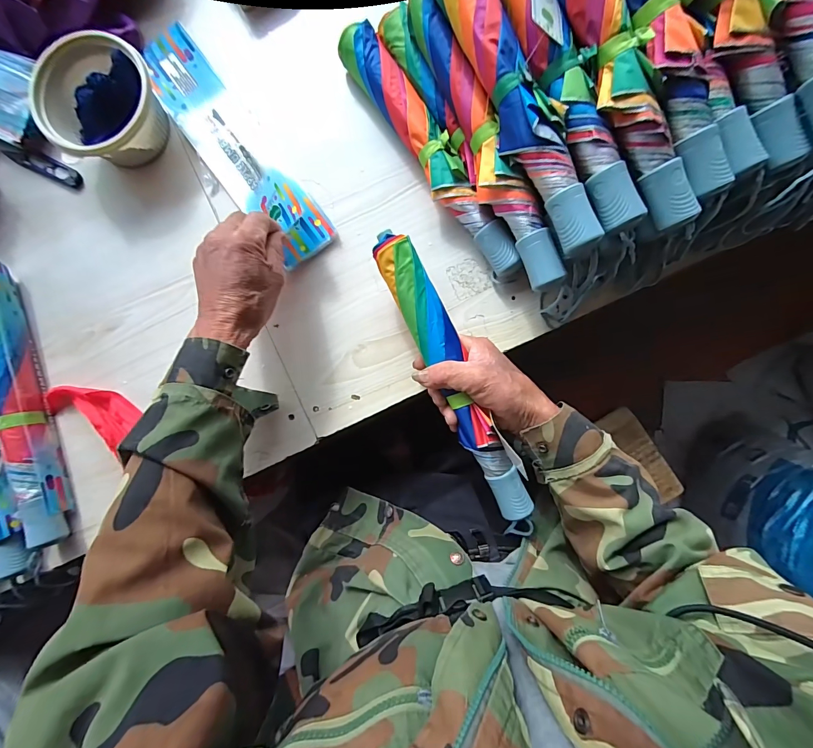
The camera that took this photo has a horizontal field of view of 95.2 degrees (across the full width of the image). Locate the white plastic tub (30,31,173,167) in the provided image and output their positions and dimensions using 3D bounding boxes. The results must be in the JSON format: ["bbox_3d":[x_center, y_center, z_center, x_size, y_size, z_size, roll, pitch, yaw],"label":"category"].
[{"bbox_3d":[-0.364,-0.325,0.452,0.125,0.064,0.136,0,90,3],"label":"white plastic tub"}]

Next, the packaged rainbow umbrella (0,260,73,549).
[{"bbox_3d":[-0.476,0.029,0.456,0.038,0.041,0.355,-14,89,3],"label":"packaged rainbow umbrella"}]

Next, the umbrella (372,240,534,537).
[{"bbox_3d":[0.061,0.019,0.409,0.047,0.056,0.367,-25,94,2],"label":"umbrella"}]

